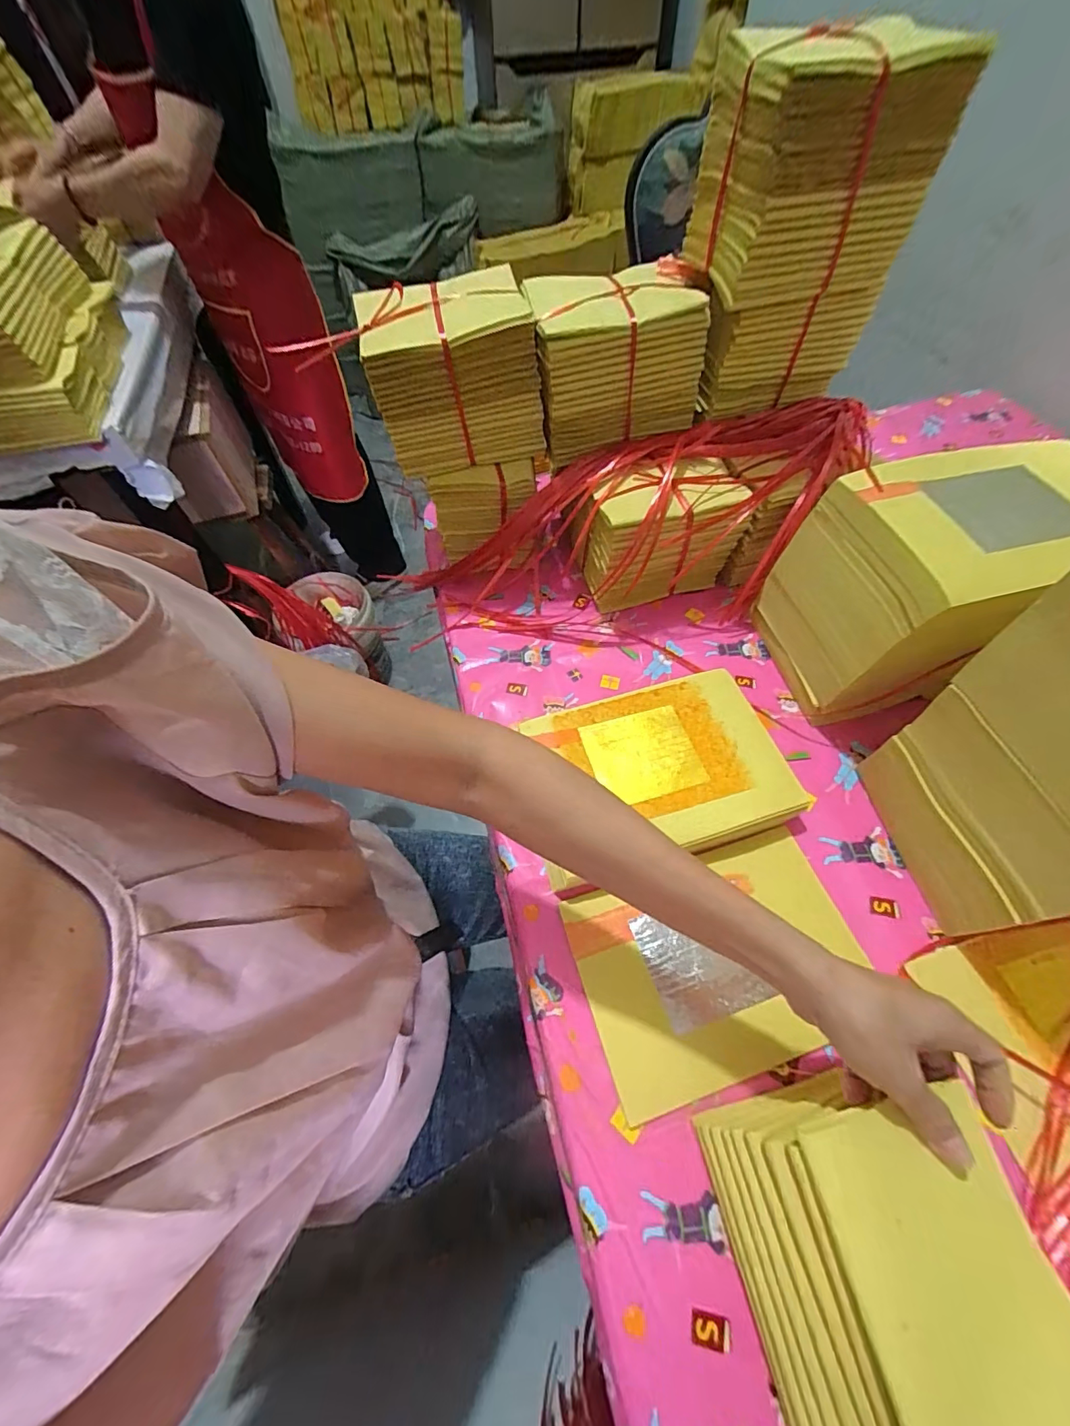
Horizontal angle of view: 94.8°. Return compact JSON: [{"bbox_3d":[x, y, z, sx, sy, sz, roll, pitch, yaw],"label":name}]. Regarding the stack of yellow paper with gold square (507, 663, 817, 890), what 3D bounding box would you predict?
[{"bbox_3d":[0.115,0.056,0.483,0.237,0.037,0.167,-13,59,-6],"label":"stack of yellow paper with gold square"}]

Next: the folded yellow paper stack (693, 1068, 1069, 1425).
[{"bbox_3d":[0.198,0.315,0.276,0.143,0.106,0.166,-12,59,-6],"label":"folded yellow paper stack"}]

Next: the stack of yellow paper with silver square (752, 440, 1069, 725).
[{"bbox_3d":[0.375,-0.109,0.476,0.214,0.202,0.158,-7,59,-2],"label":"stack of yellow paper with silver square"}]

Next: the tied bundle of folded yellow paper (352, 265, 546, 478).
[{"bbox_3d":[-0.085,-0.351,0.517,0.165,0.136,0.100,-12,59,-5],"label":"tied bundle of folded yellow paper"}]

